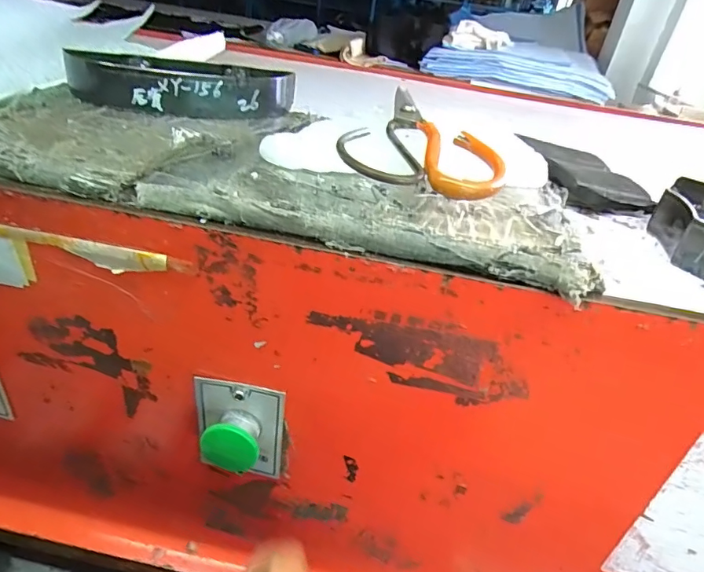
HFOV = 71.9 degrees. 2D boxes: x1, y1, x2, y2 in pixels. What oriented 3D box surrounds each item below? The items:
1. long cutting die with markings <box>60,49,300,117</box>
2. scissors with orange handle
[{"bbox_3d":[-0.132,-0.163,0.391,0.179,0.040,0.065,-9,37,-20],"label":"long cutting die with markings"},{"bbox_3d":[0.053,-0.096,0.330,0.098,0.029,0.152,12,35,10],"label":"scissors with orange handle"}]

